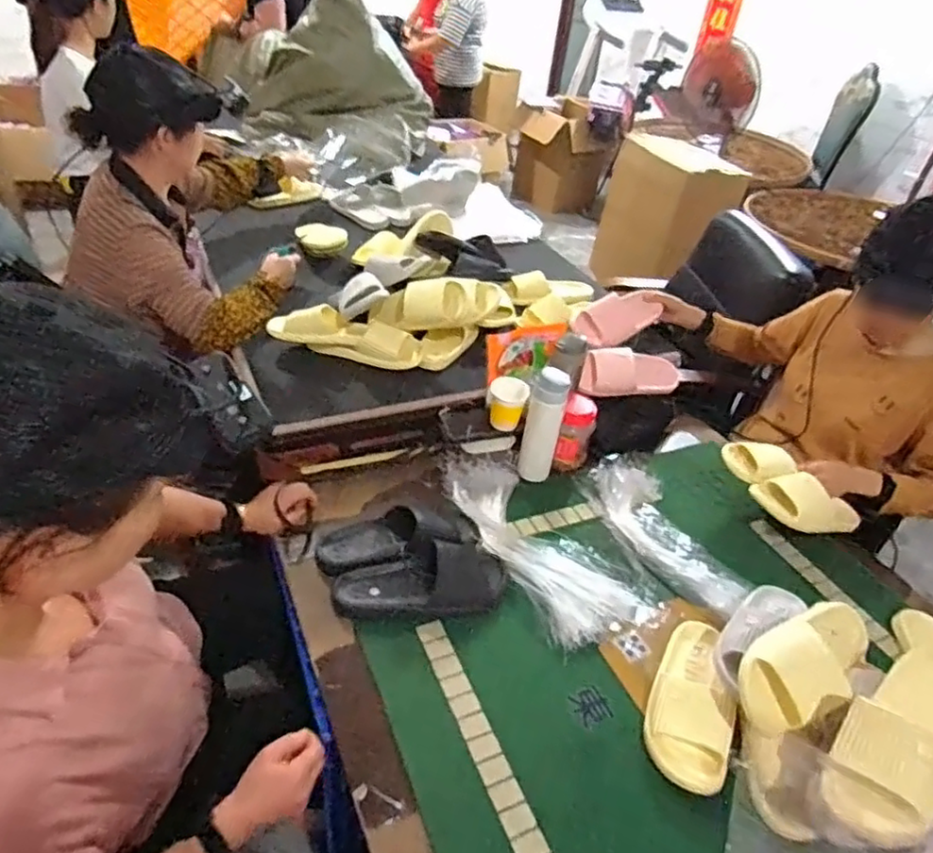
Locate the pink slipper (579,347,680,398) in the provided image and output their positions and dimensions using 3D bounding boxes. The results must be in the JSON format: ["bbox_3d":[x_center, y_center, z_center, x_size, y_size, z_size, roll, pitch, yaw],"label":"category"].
[{"bbox_3d":[0.345,-0.115,1.396,0.202,0.103,0.072,-1,-5,7],"label":"pink slipper"}]

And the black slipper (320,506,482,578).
[{"bbox_3d":[-0.108,0.184,1.070,0.264,0.077,0.117,-2,39,-13],"label":"black slipper"}]

